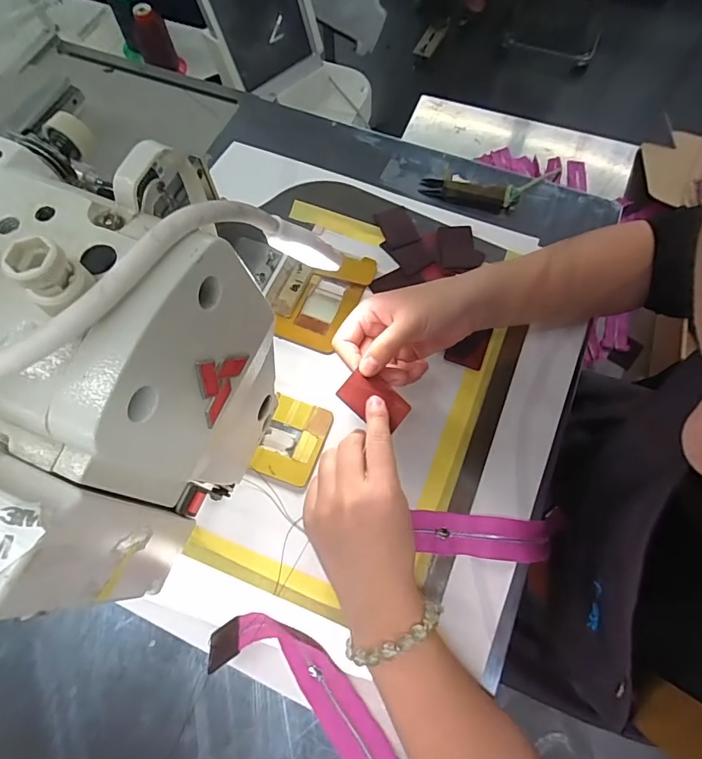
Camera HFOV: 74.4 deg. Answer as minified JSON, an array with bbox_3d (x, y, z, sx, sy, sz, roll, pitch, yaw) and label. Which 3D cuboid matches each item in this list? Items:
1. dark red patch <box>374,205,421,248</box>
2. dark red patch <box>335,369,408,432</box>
[{"bbox_3d":[0.049,-0.161,0.488,0.035,0.004,0.049,-20,68,-5],"label":"dark red patch"},{"bbox_3d":[0.018,0.016,0.340,0.051,0.006,0.033,42,69,-9],"label":"dark red patch"}]

